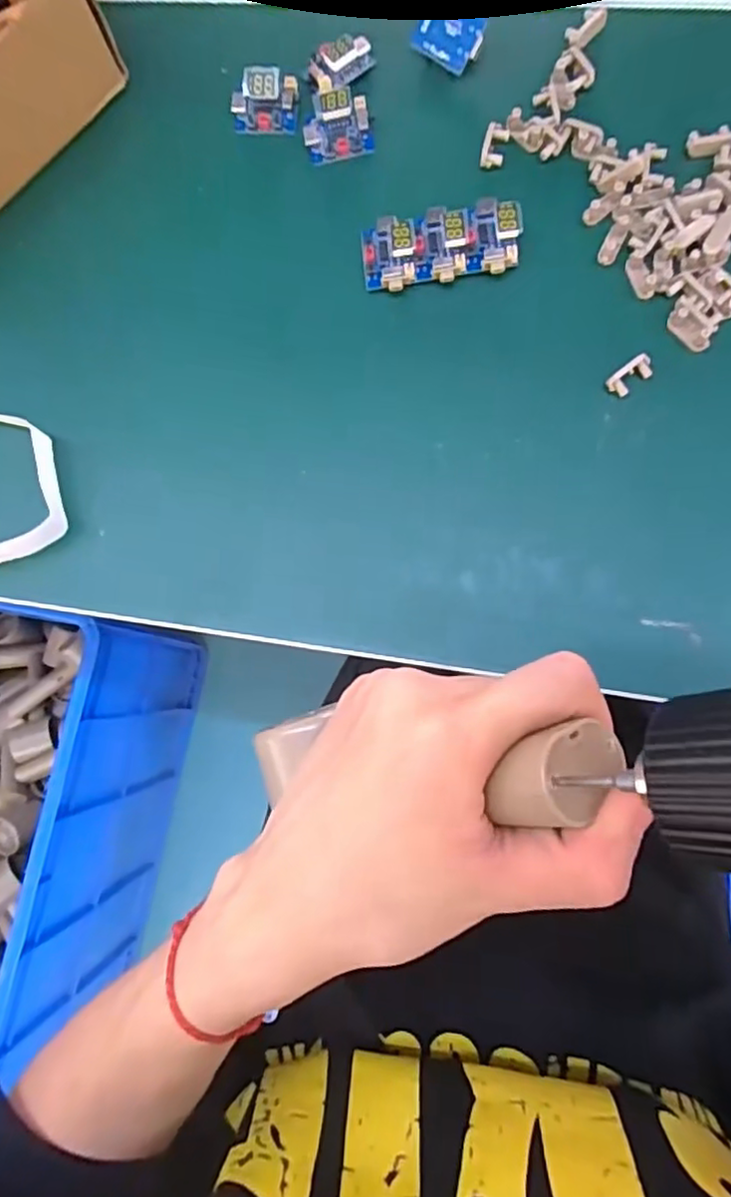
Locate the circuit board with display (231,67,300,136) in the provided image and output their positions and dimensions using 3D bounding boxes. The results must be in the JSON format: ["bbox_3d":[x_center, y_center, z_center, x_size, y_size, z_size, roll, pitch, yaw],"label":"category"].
[{"bbox_3d":[-0.047,-0.225,0.279,0.030,0.012,0.022,3,82,7],"label":"circuit board with display"}]

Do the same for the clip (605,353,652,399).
[{"bbox_3d":[0.108,-0.091,0.252,0.019,0.005,0.010,-36,80,0],"label":"clip"}]

